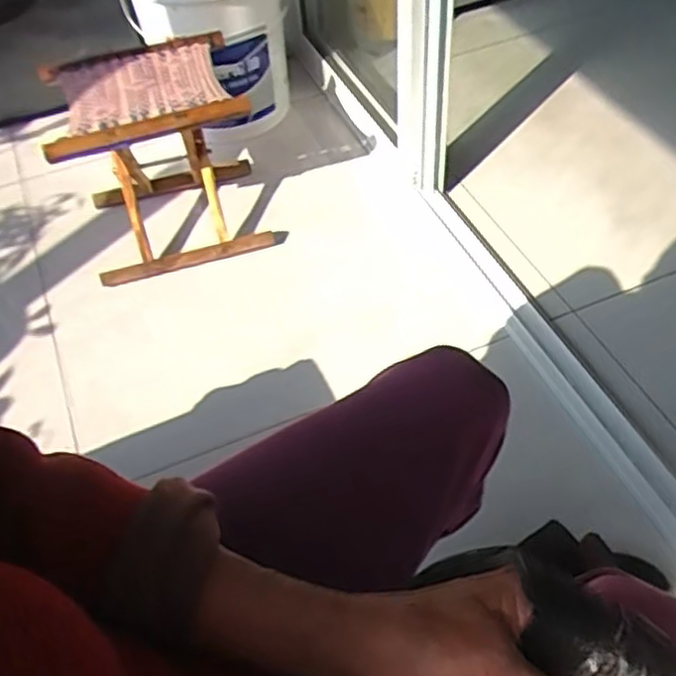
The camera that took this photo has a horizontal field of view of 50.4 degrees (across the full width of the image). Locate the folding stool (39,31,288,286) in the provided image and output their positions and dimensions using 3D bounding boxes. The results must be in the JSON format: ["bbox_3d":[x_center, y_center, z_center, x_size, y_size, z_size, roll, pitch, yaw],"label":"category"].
[{"bbox_3d":[-0.303,-0.322,1.254,0.310,0.305,0.279,-15,51,-7],"label":"folding stool"}]

